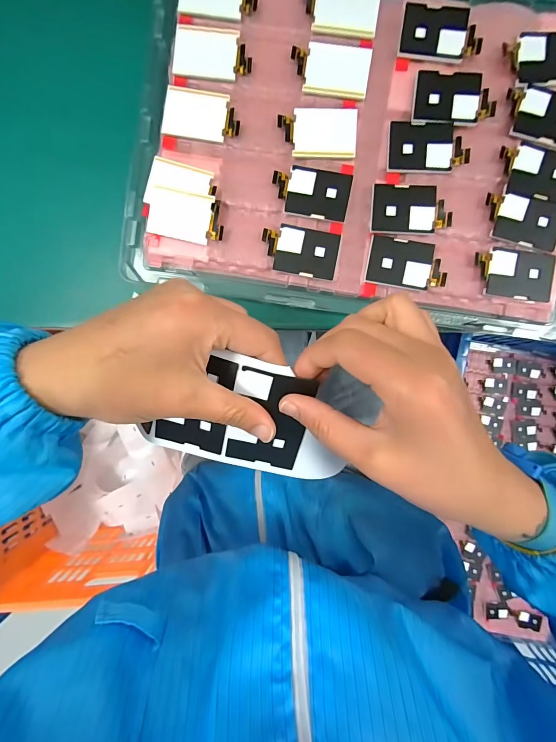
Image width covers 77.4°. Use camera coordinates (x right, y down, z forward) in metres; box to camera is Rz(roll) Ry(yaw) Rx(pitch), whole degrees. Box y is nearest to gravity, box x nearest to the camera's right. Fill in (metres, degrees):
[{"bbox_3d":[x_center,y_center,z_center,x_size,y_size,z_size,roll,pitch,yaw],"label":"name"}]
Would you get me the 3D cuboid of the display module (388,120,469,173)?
[{"bbox_3d":[0.111,-0.166,0.255,0.057,0.004,0.034,2,93,1],"label":"display module"}]

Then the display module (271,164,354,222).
[{"bbox_3d":[0.025,-0.134,0.261,0.056,0.006,0.034,10,93,0],"label":"display module"}]

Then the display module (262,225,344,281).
[{"bbox_3d":[0.017,-0.090,0.261,0.056,0.004,0.035,10,90,2],"label":"display module"}]

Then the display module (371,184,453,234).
[{"bbox_3d":[0.100,-0.121,0.258,0.059,0.004,0.034,1,93,1],"label":"display module"}]

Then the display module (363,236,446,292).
[{"bbox_3d":[0.096,-0.080,0.260,0.057,0.004,0.035,8,93,1],"label":"display module"}]

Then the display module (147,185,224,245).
[{"bbox_3d":[-0.069,-0.116,0.262,0.056,0.007,0.034,13,93,0],"label":"display module"}]

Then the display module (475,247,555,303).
[{"bbox_3d":[0.175,-0.072,0.258,0.056,0.004,0.037,11,91,2],"label":"display module"}]

